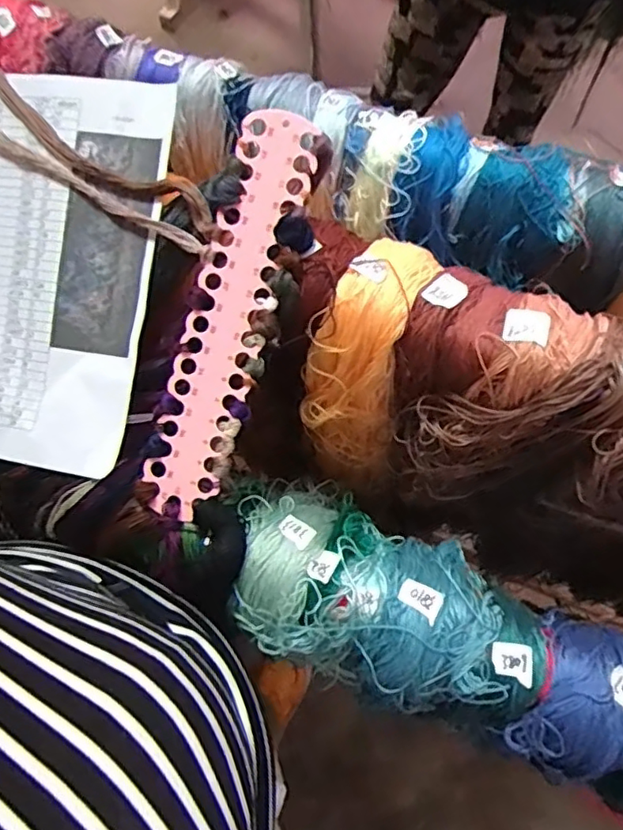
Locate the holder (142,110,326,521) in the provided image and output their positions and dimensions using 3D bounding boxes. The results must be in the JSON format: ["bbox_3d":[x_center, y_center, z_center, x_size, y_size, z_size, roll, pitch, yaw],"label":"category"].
[{"bbox_3d":[-0.062,-0.067,0.428,0.049,0.008,0.289,19,95,10],"label":"holder"}]

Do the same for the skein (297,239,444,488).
[{"bbox_3d":[0.045,-0.027,0.524,0.080,0.266,0.118,18,71,9],"label":"skein"}]

